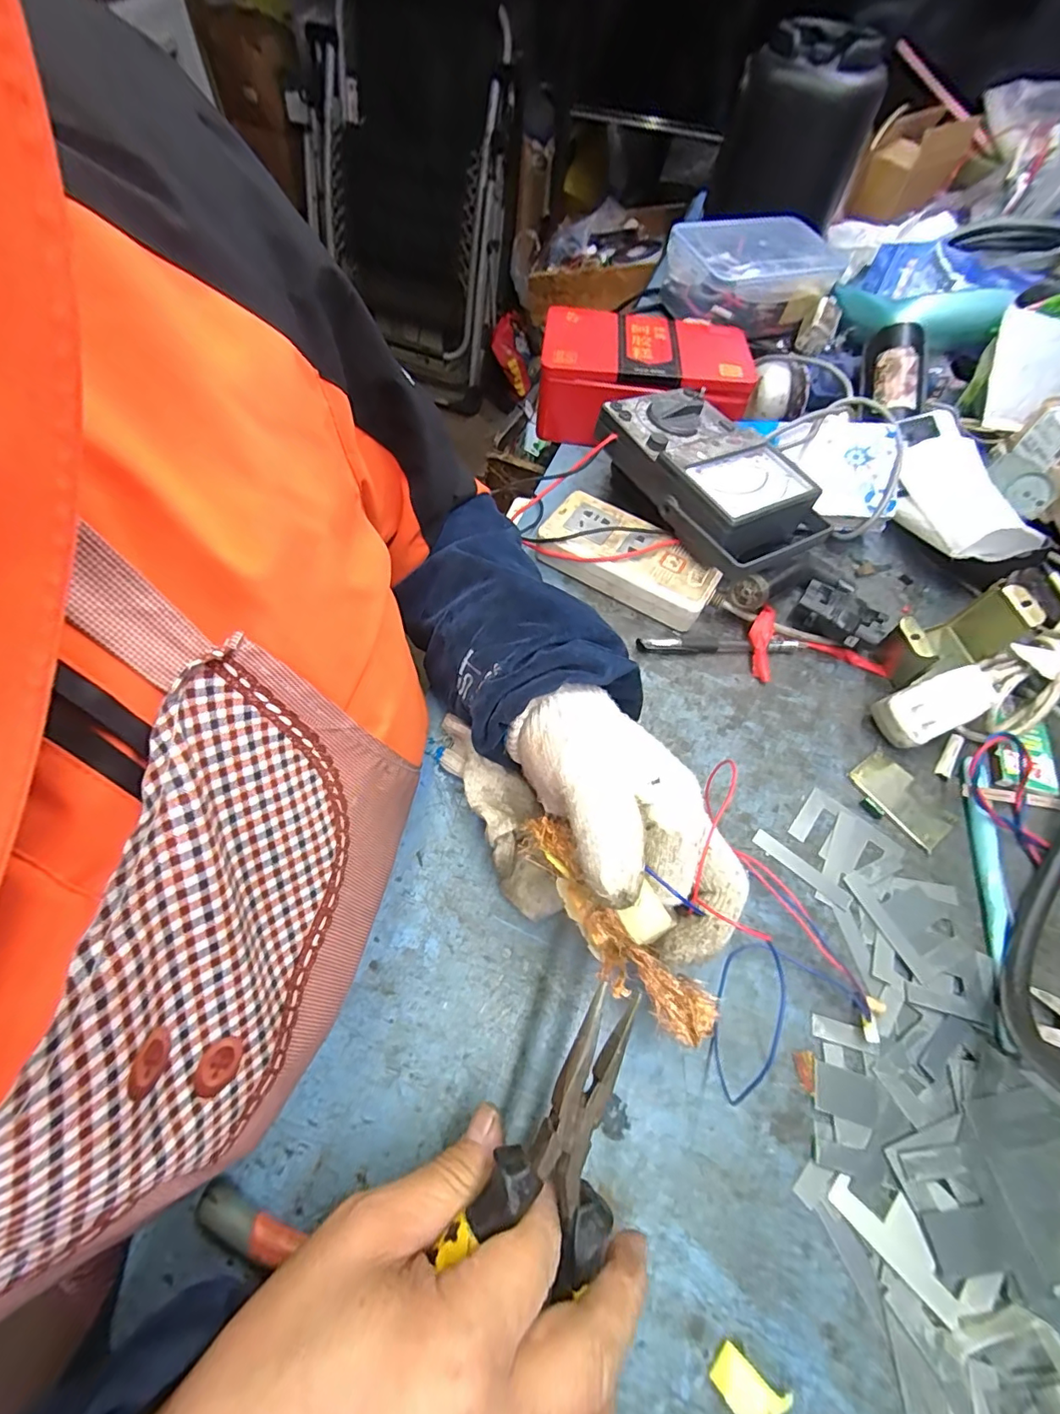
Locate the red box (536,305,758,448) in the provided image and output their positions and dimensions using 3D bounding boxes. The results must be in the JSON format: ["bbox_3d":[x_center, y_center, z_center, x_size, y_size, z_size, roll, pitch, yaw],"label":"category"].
[{"bbox_3d":[0.108,-0.336,0.533,0.206,0.077,0.131,7,59,0],"label":"red box"}]

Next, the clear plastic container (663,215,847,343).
[{"bbox_3d":[0.282,-0.545,0.665,0.203,0.082,0.132,-15,63,-14],"label":"clear plastic container"}]

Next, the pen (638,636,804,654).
[{"bbox_3d":[0.153,-0.049,0.413,0.136,0.008,0.014,-2,60,-5],"label":"pen"}]

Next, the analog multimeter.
[{"bbox_3d":[0.153,-0.196,0.437,0.128,0.050,0.192,-28,66,-20],"label":"analog multimeter"}]

